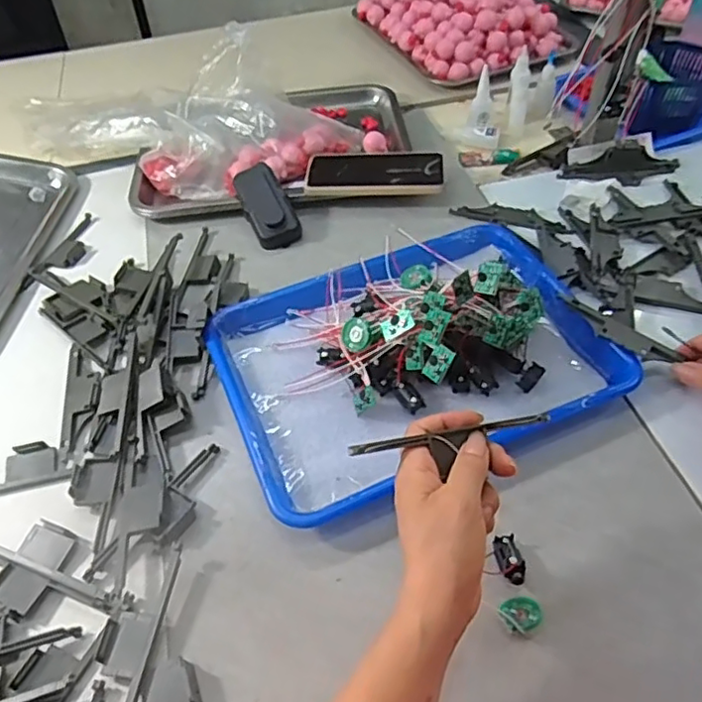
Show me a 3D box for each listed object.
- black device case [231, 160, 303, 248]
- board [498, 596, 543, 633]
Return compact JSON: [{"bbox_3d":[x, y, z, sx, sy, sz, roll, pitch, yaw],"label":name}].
[{"bbox_3d":[-0.097,-0.168,0.713,0.050,0.026,0.107,-21,70,-14],"label":"black device case"},{"bbox_3d":[0.115,0.177,0.423,0.028,0.005,0.022,-20,51,-13],"label":"board"}]

